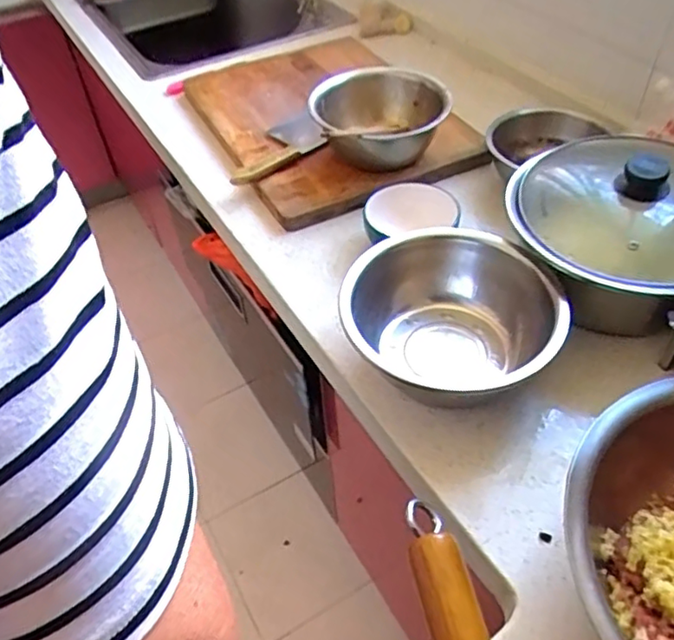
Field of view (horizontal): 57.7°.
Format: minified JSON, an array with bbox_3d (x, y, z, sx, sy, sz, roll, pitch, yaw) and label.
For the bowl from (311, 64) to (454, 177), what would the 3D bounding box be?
[{"bbox_3d":[0.057,-0.284,0.845,0.178,0.085,0.175,-2,47,2],"label":"bowl"}]

